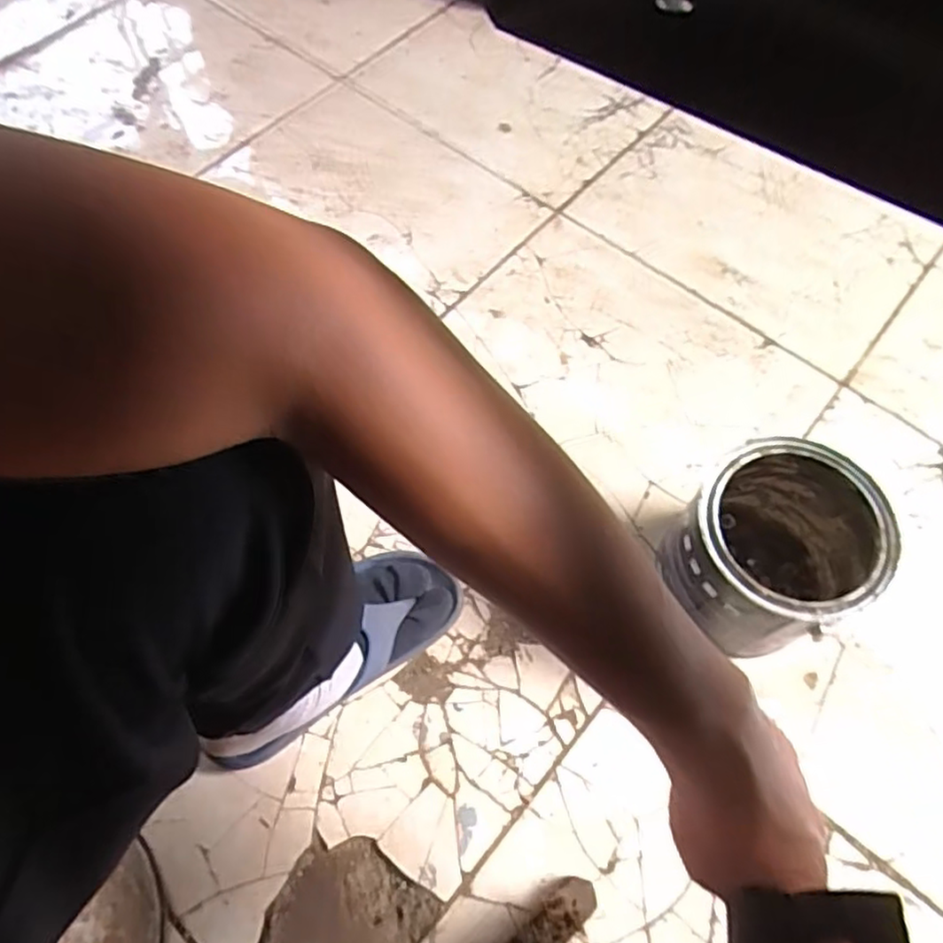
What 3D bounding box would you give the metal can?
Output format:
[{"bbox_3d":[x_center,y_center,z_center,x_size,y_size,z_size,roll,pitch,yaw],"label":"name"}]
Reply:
[{"bbox_3d":[0.259,0.073,0.584,0.146,0.156,0.156,35,70,16],"label":"metal can"}]

